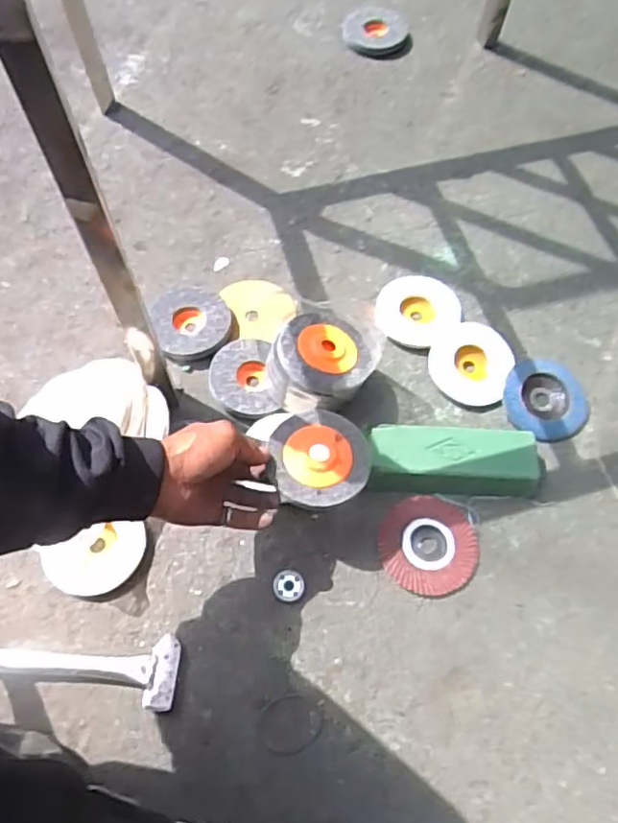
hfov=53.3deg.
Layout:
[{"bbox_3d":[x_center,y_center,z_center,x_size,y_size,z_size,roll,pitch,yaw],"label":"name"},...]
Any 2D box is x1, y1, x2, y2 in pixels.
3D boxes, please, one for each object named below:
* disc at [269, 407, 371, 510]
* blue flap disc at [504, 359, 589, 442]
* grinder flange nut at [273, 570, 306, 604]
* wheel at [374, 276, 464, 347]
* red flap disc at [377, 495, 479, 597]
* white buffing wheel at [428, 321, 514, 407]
[{"bbox_3d":[0.012,0.041,0.560,0.087,0.020,0.091,0,68,0],"label":"disc"},{"bbox_3d":[0.262,-0.014,0.680,0.091,0.014,0.092,0,68,0],"label":"blue flap disc"},{"bbox_3d":[-0.020,0.173,0.607,0.032,0.006,0.031,-4,68,-1],"label":"grinder flange nut"},{"bbox_3d":[0.128,-0.123,0.737,0.098,0.012,0.093,0,68,0],"label":"wheel"},{"bbox_3d":[0.119,0.133,0.617,0.095,0.010,0.095,0,68,0],"label":"red flap disc"},{"bbox_3d":[0.184,-0.057,0.701,0.087,0.016,0.093,0,68,0],"label":"white buffing wheel"}]

